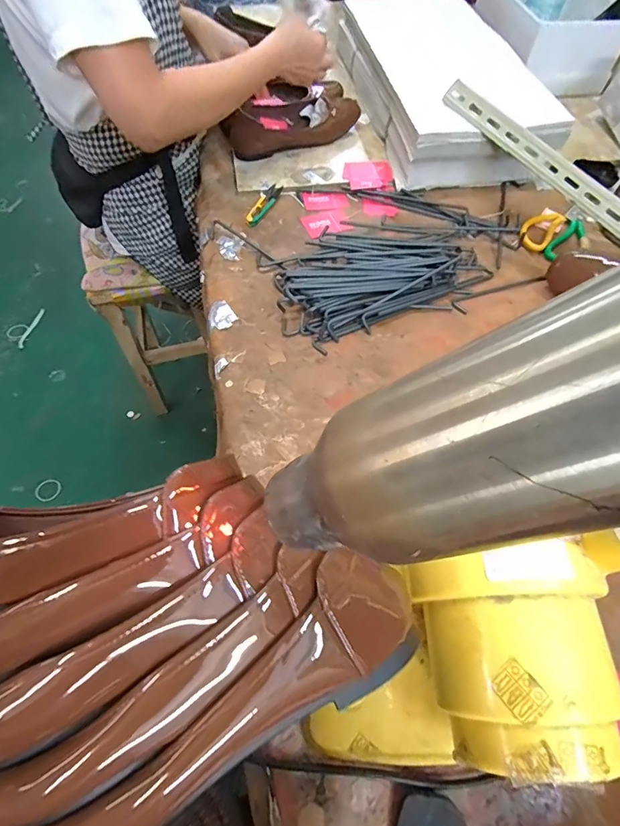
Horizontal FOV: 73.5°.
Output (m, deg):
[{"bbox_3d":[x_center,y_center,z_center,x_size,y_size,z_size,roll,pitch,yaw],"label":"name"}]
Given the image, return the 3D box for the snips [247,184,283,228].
[{"bbox_3d":[-0.078,-0.348,0.690,0.027,0.009,0.099,20,62,10],"label":"snips"}]

